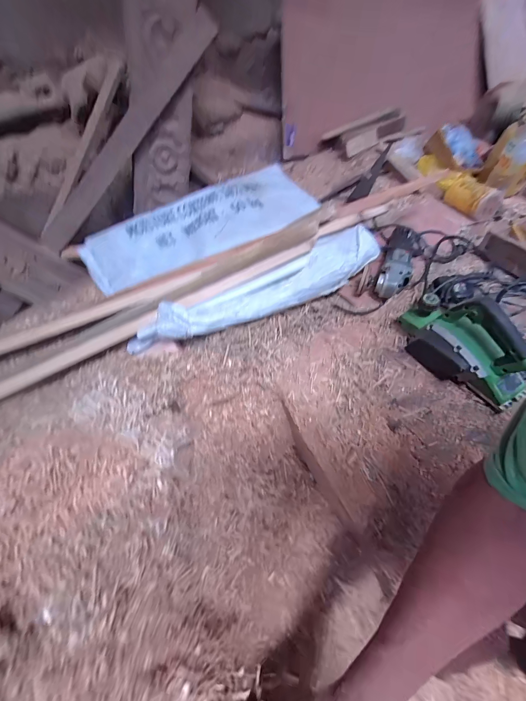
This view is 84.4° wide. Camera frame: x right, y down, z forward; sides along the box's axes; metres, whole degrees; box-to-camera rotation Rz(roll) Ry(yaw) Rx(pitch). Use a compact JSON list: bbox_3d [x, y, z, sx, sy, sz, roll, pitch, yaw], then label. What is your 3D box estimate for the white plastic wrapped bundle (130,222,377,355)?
[{"bbox_3d":[0.007,-0.144,0.652,0.619,0.090,0.110,-28,53,-18],"label":"white plastic wrapped bundle"}]

